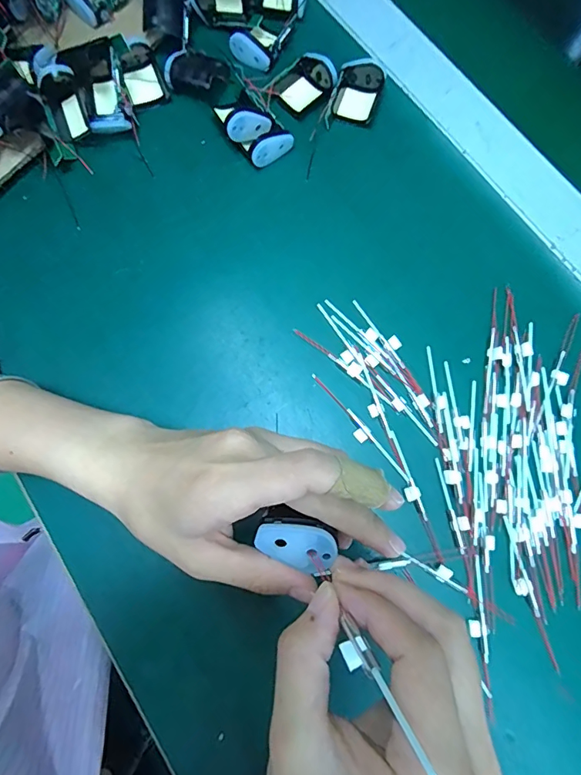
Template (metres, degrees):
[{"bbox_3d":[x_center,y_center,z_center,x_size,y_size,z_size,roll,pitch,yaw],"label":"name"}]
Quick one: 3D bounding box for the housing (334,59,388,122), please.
[{"bbox_3d":[0.054,-0.230,0.357,0.033,0.017,0.043,15,78,5],"label":"housing"}]

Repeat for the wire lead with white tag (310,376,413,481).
[{"bbox_3d":[0.045,0.027,0.305,0.010,0.004,0.093,-41,79,-7],"label":"wire lead with white tag"}]

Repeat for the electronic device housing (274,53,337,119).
[{"bbox_3d":[0.011,-0.240,0.362,0.045,0.014,0.038,-36,78,-6],"label":"electronic device housing"}]

